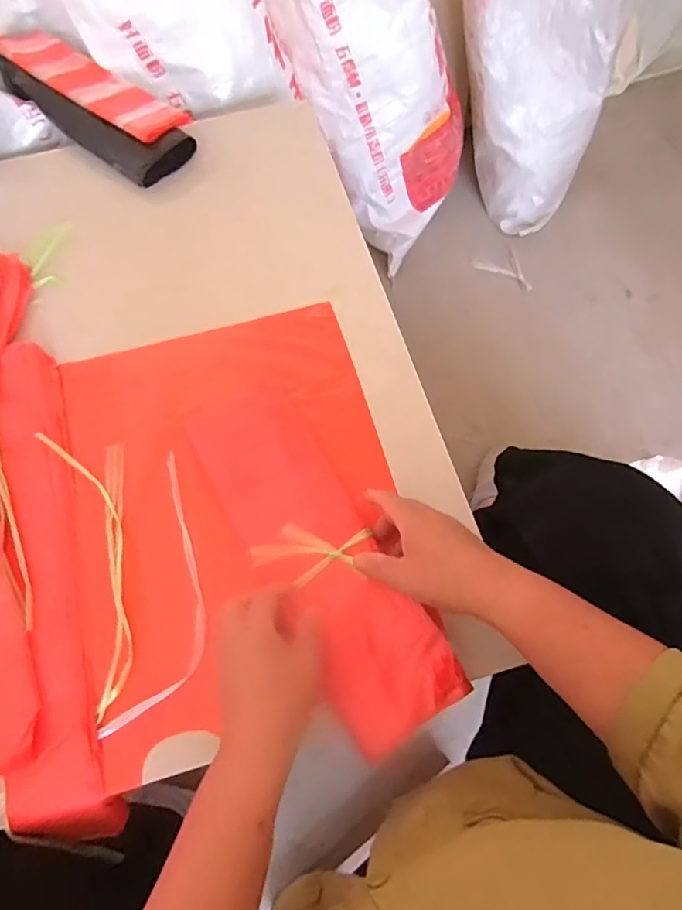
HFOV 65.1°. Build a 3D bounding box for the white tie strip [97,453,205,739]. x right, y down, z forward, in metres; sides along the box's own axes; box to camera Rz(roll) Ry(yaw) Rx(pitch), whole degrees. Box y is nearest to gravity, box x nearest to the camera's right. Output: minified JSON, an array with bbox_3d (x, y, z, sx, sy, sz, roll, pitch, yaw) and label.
[{"bbox_3d":[-0.157,0.124,0.504,0.073,0.007,0.258,6,68,4],"label":"white tie strip"}]

